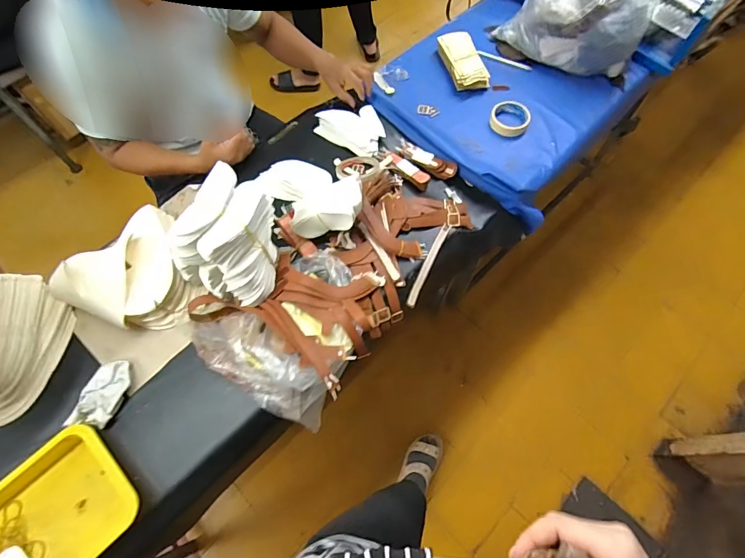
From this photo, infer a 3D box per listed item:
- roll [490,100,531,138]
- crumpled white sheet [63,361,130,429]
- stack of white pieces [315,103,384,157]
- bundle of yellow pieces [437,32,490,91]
[{"bbox_3d":[0.330,-0.383,0.969,0.091,0.035,0.083,0,66,0],"label":"roll"},{"bbox_3d":[-0.477,0.204,0.722,0.071,0.040,0.120,11,66,5],"label":"crumpled white sheet"},{"bbox_3d":[-0.046,-0.372,0.976,0.168,0.016,0.126,28,69,12],"label":"stack of white pieces"},{"bbox_3d":[0.227,-0.552,1.022,0.085,0.046,0.172,-17,67,-8],"label":"bundle of yellow pieces"}]

